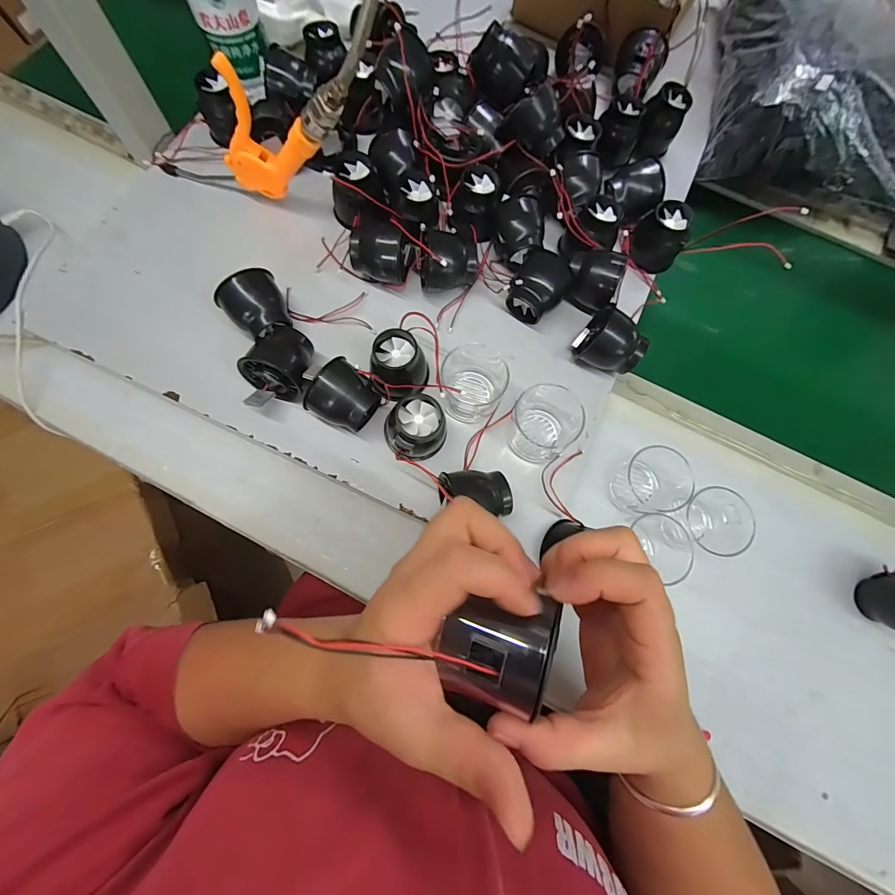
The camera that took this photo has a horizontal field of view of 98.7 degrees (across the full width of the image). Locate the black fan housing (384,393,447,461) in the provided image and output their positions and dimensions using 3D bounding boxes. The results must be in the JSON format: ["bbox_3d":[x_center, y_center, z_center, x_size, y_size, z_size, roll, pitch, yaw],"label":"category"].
[{"bbox_3d":[-0.028,-0.014,0.347,0.045,0.050,0.053,43,78,8],"label":"black fan housing"}]

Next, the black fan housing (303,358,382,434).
[{"bbox_3d":[-0.091,-0.043,0.349,0.049,0.058,0.053,36,77,7],"label":"black fan housing"}]

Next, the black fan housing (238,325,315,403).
[{"bbox_3d":[-0.151,-0.080,0.364,0.056,0.054,0.067,21,76,3],"label":"black fan housing"}]

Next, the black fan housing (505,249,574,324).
[{"bbox_3d":[0.092,-0.162,0.384,0.055,0.045,0.066,31,77,5],"label":"black fan housing"}]

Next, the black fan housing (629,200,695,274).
[{"bbox_3d":[0.229,-0.223,0.411,0.051,0.049,0.051,1,76,-2],"label":"black fan housing"}]

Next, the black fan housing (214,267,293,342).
[{"bbox_3d":[-0.179,-0.135,0.369,0.048,0.054,0.056,44,78,8],"label":"black fan housing"}]

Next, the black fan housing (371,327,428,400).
[{"bbox_3d":[-0.049,-0.076,0.359,0.051,0.042,0.051,-18,77,-7],"label":"black fan housing"}]

